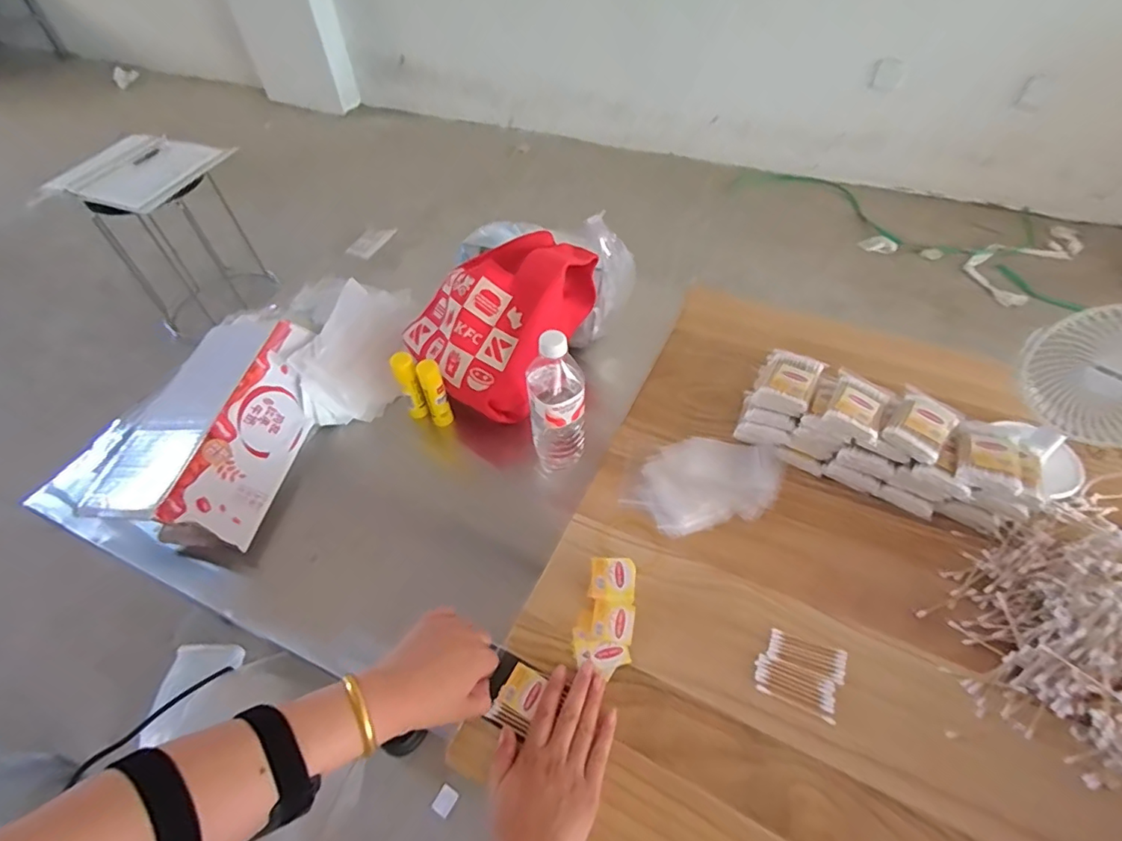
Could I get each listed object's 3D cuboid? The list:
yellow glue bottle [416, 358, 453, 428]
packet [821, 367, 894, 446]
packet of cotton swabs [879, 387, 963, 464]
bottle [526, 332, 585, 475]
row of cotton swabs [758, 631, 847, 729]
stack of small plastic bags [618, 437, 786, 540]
[{"bbox_3d":[-0.179,-0.035,0.767,0.029,0.121,0.021,-14,52,-9],"label":"yellow glue bottle"},{"bbox_3d":[0.339,-0.017,0.611,0.059,0.019,0.082,25,57,21],"label":"packet"},{"bbox_3d":[0.398,0.006,0.593,0.057,0.025,0.074,34,60,26],"label":"packet of cotton swabs"},{"bbox_3d":[-0.005,-0.020,0.670,0.064,0.225,0.064,-4,51,0],"label":"bottle"},{"bbox_3d":[0.236,0.246,0.527,0.076,0.005,0.067,19,54,17],"label":"row of cotton swabs"},{"bbox_3d":[0.179,0.075,0.660,0.191,0.009,0.122,-12,51,-7],"label":"stack of small plastic bags"}]

